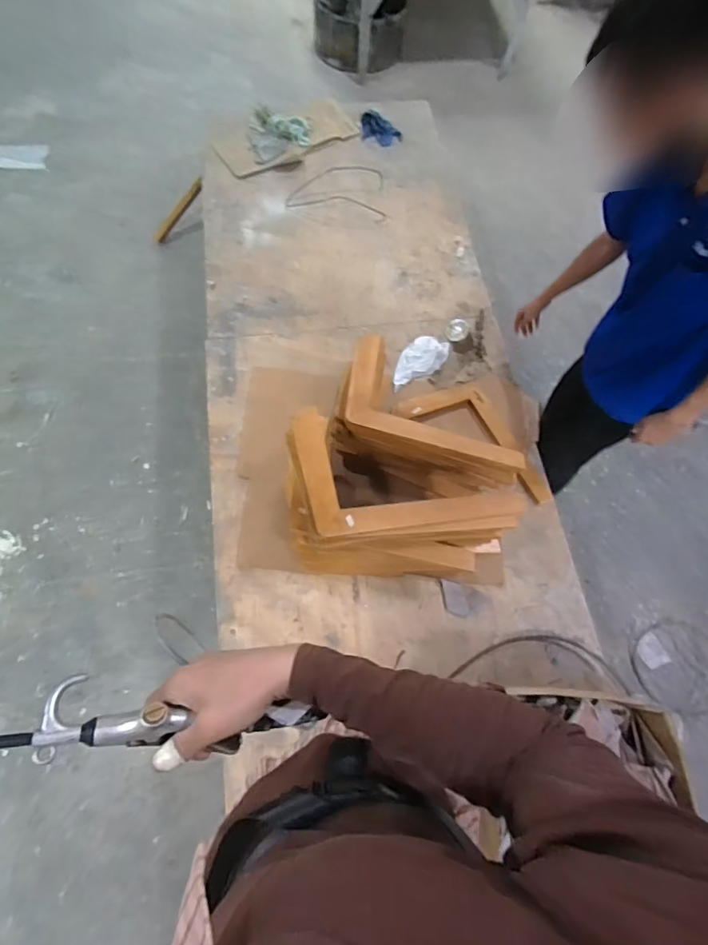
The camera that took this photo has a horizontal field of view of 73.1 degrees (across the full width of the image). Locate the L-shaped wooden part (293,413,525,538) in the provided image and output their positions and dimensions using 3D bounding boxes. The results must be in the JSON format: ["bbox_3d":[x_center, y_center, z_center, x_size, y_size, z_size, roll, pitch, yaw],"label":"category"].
[{"bbox_3d":[0.109,-0.015,1.023,0.466,0.055,0.308,-5,68,-6],"label":"L-shaped wooden part"}]

